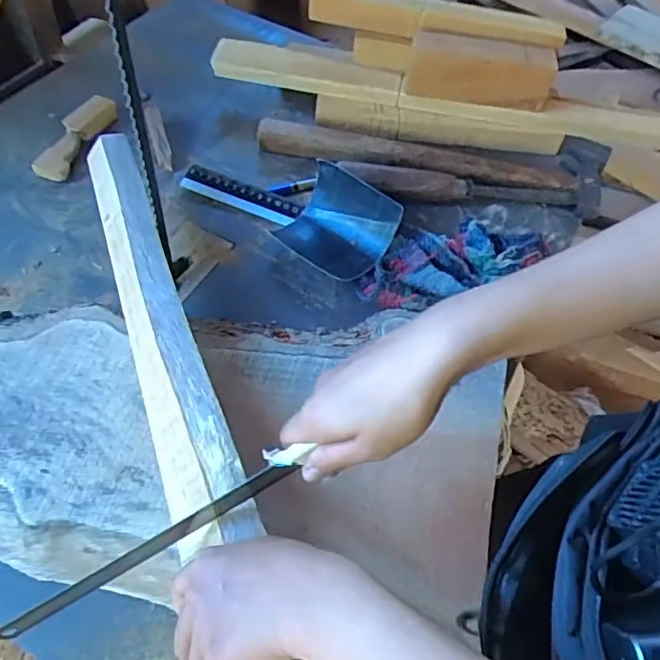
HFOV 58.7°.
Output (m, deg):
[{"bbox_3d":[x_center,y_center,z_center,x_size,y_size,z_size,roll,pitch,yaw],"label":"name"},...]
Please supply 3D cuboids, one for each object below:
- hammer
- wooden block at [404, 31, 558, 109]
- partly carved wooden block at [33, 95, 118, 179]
[{"bbox_3d":[0.124,-0.191,0.648,0.403,0.023,0.108,3,56,-1],"label":"hammer"},{"bbox_3d":[0.167,-0.290,0.655,0.158,0.053,0.041,8,53,0],"label":"wooden block"},{"bbox_3d":[-0.277,-0.208,0.640,0.034,0.031,0.115,21,54,9],"label":"partly carved wooden block"}]

